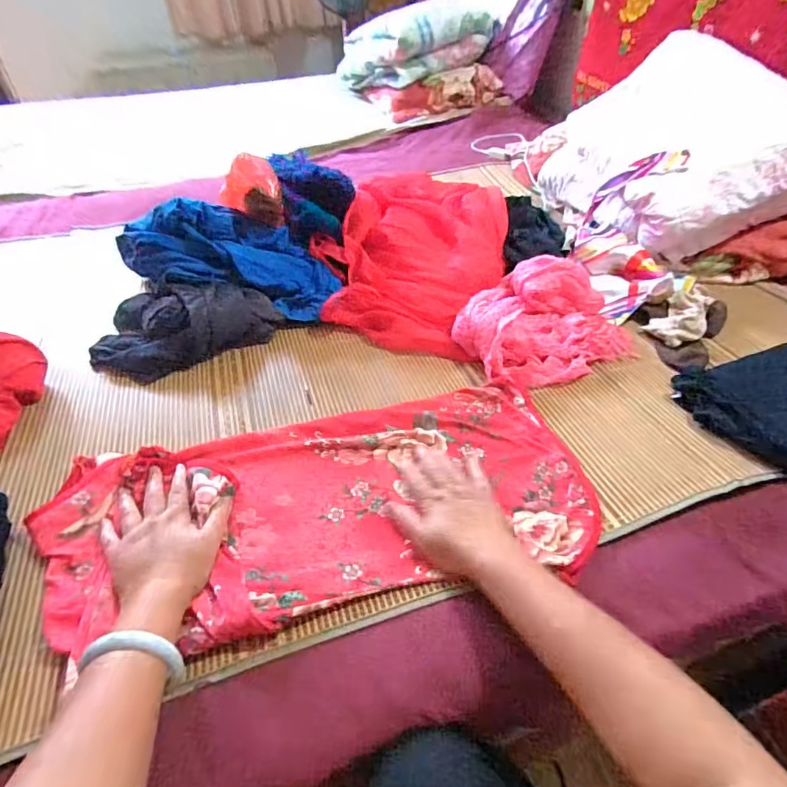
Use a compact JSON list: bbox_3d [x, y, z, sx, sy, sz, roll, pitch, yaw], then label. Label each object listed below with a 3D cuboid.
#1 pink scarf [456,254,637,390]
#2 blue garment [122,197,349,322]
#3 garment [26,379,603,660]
[{"bbox_3d":[0.221,-0.118,0.717,0.233,0.069,0.205,-22,48,-18],"label":"pink scarf"},{"bbox_3d":[-0.277,-0.230,0.797,0.373,0.115,0.142,16,46,-9],"label":"blue garment"},{"bbox_3d":[-0.071,0.120,0.521,0.576,0.026,0.251,-10,43,-10],"label":"garment"}]

